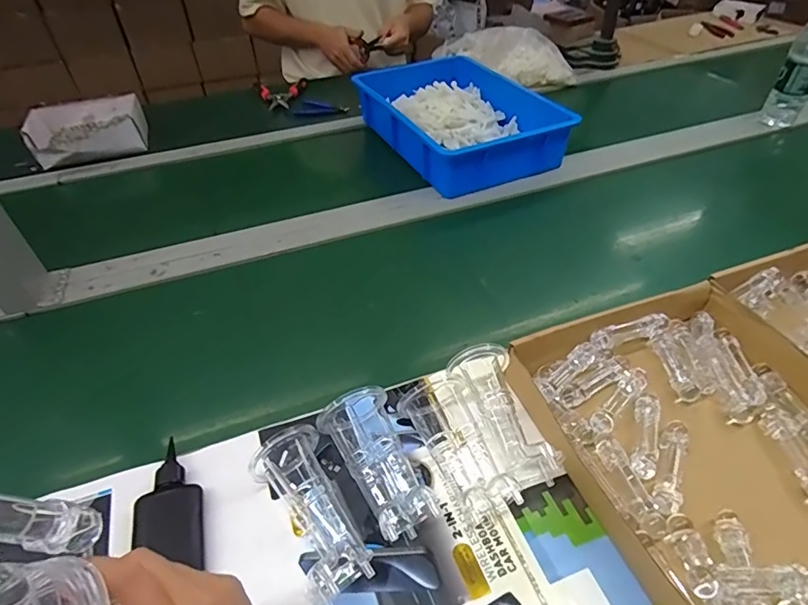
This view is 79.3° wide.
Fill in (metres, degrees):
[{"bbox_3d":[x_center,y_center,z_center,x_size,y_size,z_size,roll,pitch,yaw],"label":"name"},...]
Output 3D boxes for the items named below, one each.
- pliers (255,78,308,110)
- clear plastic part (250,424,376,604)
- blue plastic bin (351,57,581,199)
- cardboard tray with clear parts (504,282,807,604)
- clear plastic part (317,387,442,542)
[{"bbox_3d":[-0.285,-0.518,1.201,0.152,0.013,0.118,-23,58,-29],"label":"pliers"},{"bbox_3d":[-0.082,0.169,0.418,0.060,0.069,0.149,-24,48,-22],"label":"clear plastic part"},{"bbox_3d":[0.104,-0.360,0.972,0.304,0.104,0.420,-17,46,-15],"label":"blue plastic bin"},{"bbox_3d":[0.291,0.127,0.455,0.284,0.053,0.301,-15,45,-13],"label":"cardboard tray with clear parts"},{"bbox_3d":[-0.021,0.141,0.452,0.071,0.058,0.135,-26,49,-23],"label":"clear plastic part"}]

